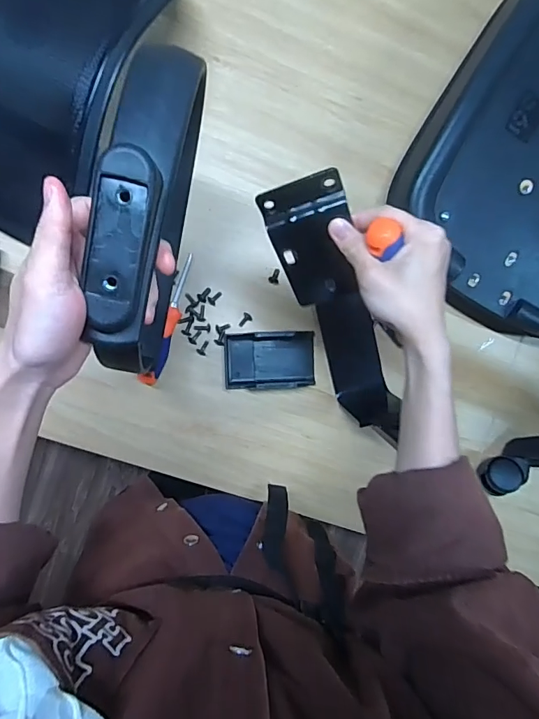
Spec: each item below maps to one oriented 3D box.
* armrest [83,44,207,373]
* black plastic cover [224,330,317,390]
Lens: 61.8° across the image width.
[{"bbox_3d":[-0.095,-0.115,0.392,0.051,0.253,0.231,7,93,-8],"label":"armrest"},{"bbox_3d":[0.004,0.001,0.624,0.126,0.030,0.076,-1,94,-7],"label":"black plastic cover"}]

